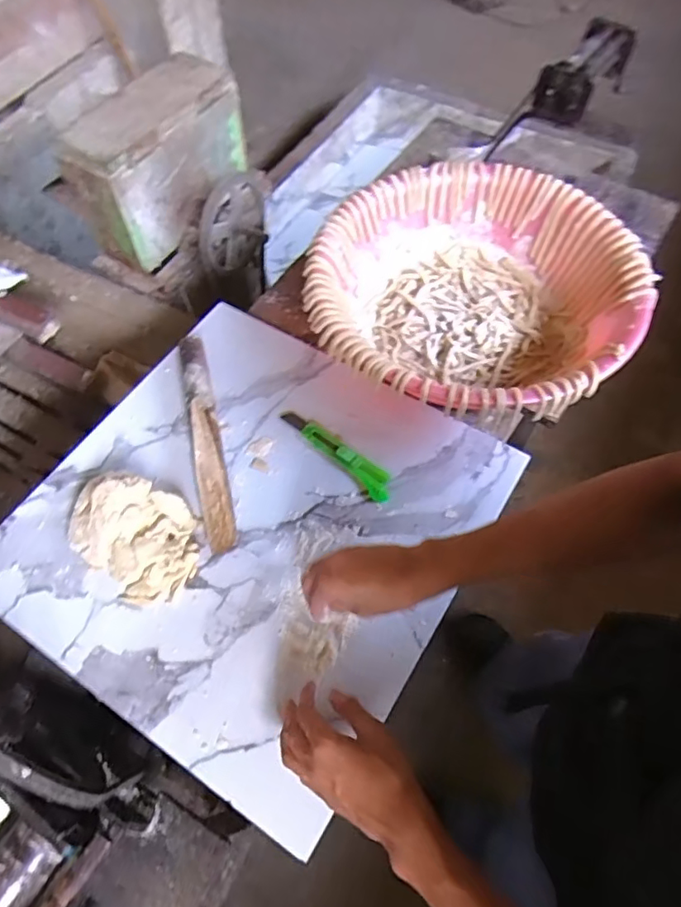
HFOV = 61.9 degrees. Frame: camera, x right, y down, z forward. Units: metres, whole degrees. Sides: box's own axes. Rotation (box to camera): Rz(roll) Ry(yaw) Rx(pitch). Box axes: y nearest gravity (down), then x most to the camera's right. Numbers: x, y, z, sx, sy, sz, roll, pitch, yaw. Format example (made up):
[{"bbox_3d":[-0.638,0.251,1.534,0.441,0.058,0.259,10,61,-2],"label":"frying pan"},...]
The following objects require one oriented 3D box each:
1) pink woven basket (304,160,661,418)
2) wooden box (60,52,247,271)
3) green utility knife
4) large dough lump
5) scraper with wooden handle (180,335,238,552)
[{"bbox_3d":[0.181,-0.210,0.773,0.400,0.129,0.396,-2,58,3],"label":"pink woven basket"},{"bbox_3d":[-0.347,-0.572,1.106,0.155,0.224,0.359,23,63,17],"label":"wooden box"},{"bbox_3d":[-0.002,-0.005,0.719,0.036,0.012,0.176,-41,64,-19],"label":"green utility knife"},{"bbox_3d":[-0.236,0.087,0.648,0.162,0.047,0.116,36,68,23],"label":"large dough lump"},{"bbox_3d":[-0.170,-0.023,0.723,0.037,0.049,0.307,-14,58,-4],"label":"scraper with wooden handle"}]

